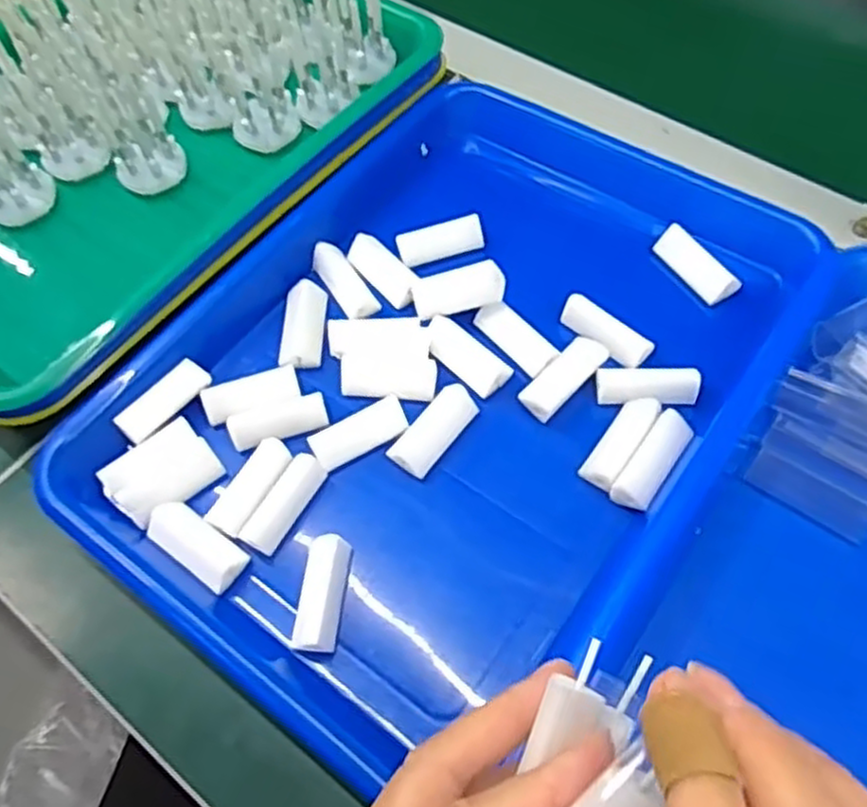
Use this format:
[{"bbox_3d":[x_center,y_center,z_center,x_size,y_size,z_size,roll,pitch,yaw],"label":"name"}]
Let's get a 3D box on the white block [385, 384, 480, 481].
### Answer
[{"bbox_3d":[0.000,0.012,0.350,0.021,0.009,0.047,34,67,19],"label":"white block"}]

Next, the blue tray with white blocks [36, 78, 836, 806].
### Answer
[{"bbox_3d":[0.015,-0.021,0.366,0.251,0.033,0.348,33,67,19],"label":"blue tray with white blocks"}]

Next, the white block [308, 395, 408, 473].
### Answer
[{"bbox_3d":[-0.036,0.013,0.351,0.046,0.009,0.019,-28,63,-13],"label":"white block"}]

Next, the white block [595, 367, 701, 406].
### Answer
[{"bbox_3d":[0.102,-0.009,0.354,0.046,0.010,0.019,5,61,5],"label":"white block"}]

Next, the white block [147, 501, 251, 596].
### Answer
[{"bbox_3d":[-0.104,0.062,0.326,0.047,0.010,0.021,32,66,18],"label":"white block"}]

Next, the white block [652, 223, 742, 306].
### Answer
[{"bbox_3d":[0.137,-0.073,0.392,0.018,0.012,0.048,-31,64,-14],"label":"white block"}]

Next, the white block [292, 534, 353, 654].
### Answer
[{"bbox_3d":[-0.046,0.080,0.313,0.018,0.012,0.046,8,73,7],"label":"white block"}]

